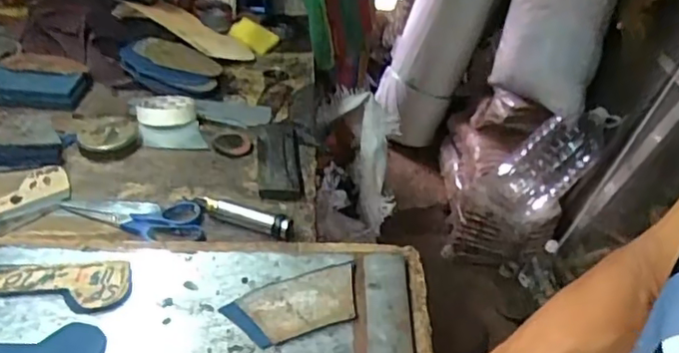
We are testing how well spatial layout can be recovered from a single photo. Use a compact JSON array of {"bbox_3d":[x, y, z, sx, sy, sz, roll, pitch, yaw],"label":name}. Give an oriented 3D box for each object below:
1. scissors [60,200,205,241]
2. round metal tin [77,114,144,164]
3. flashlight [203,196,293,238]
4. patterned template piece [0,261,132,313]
[{"bbox_3d":[-0.240,0.052,0.664,0.165,0.007,0.065,6,39,-9],"label":"scissors"},{"bbox_3d":[-0.310,-0.052,0.778,0.078,0.022,0.080,3,38,-2],"label":"round metal tin"},{"bbox_3d":[-0.109,0.047,0.670,0.108,0.025,0.021,14,38,12],"label":"flashlight"},{"bbox_3d":[-0.274,0.107,0.559,0.136,0.011,0.056,0,38,-6],"label":"patterned template piece"}]

